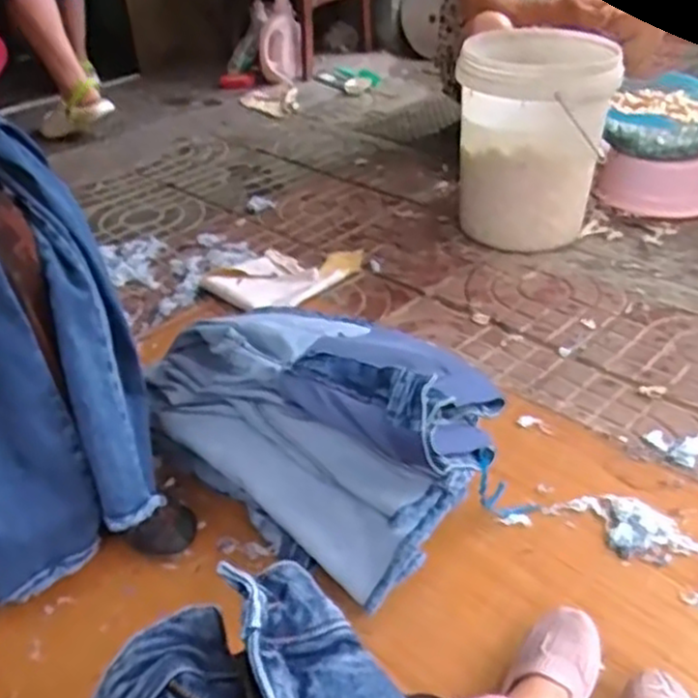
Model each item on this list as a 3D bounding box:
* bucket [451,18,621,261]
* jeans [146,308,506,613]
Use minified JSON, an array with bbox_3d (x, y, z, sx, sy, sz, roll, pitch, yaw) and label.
[{"bbox_3d":[0.392,-0.446,1.594,0.298,0.379,0.309,3,33,11],"label":"bucket"},{"bbox_3d":[-0.031,0.089,1.001,0.446,0.228,0.303,26,43,38],"label":"jeans"}]

